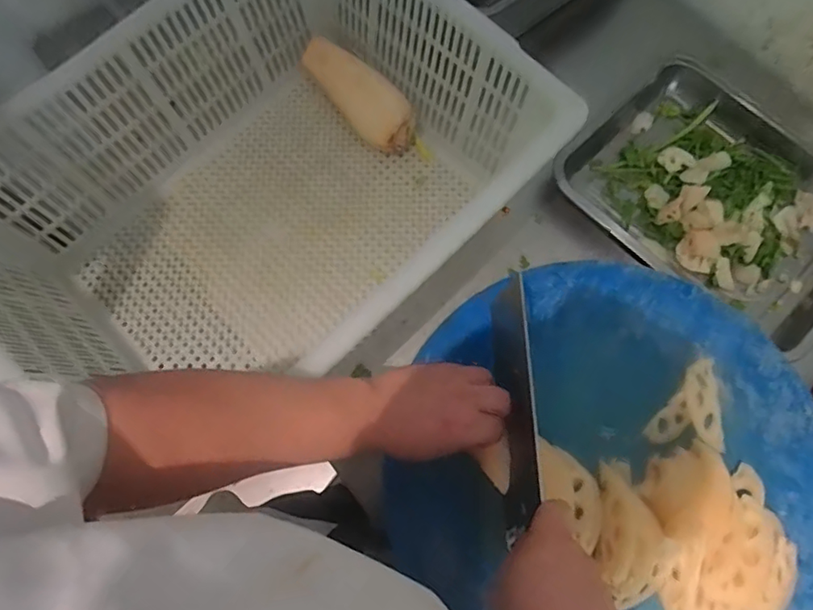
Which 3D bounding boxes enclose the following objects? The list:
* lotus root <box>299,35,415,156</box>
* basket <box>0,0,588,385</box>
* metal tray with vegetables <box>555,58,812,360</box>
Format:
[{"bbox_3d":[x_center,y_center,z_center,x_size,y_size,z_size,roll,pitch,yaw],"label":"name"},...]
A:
[{"bbox_3d":[-0.057,-0.260,0.671,0.062,0.051,0.180,-38,77,-9],"label":"lotus root"},{"bbox_3d":[-0.155,-0.109,0.573,0.539,0.185,0.397,-41,77,-10],"label":"basket"},{"bbox_3d":[0.390,-0.142,0.647,0.341,0.042,0.283,42,79,12],"label":"metal tray with vegetables"}]

